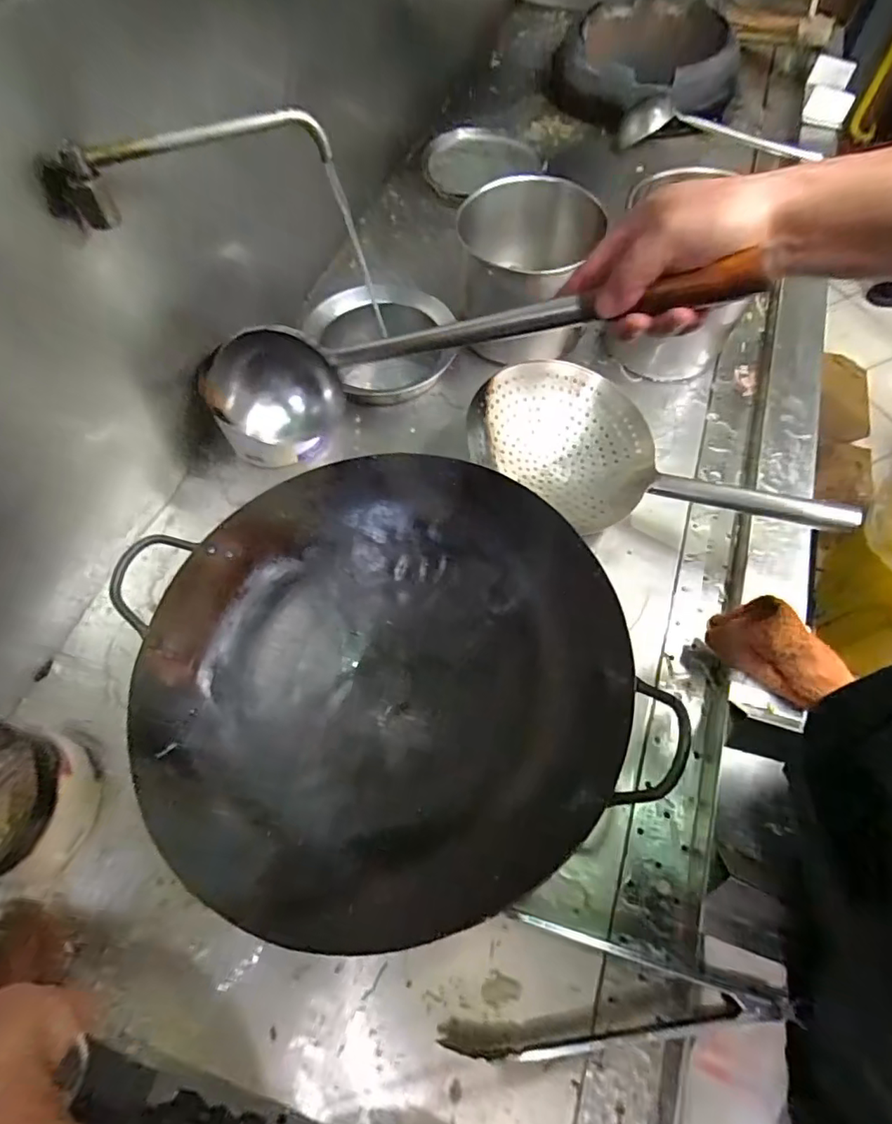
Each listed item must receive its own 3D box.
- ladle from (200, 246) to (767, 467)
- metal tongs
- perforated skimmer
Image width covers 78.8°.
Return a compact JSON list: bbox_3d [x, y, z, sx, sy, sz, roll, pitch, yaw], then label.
[{"bbox_3d":[-0.012,-0.186,0.500,0.525,0.139,0.072,3,58,35],"label":"ladle"},{"bbox_3d":[0.157,0.417,0.492,0.289,0.055,0.121,13,64,7],"label":"metal tongs"},{"bbox_3d":[0.247,-0.108,0.706,0.458,0.092,0.218,32,67,15],"label":"perforated skimmer"}]

